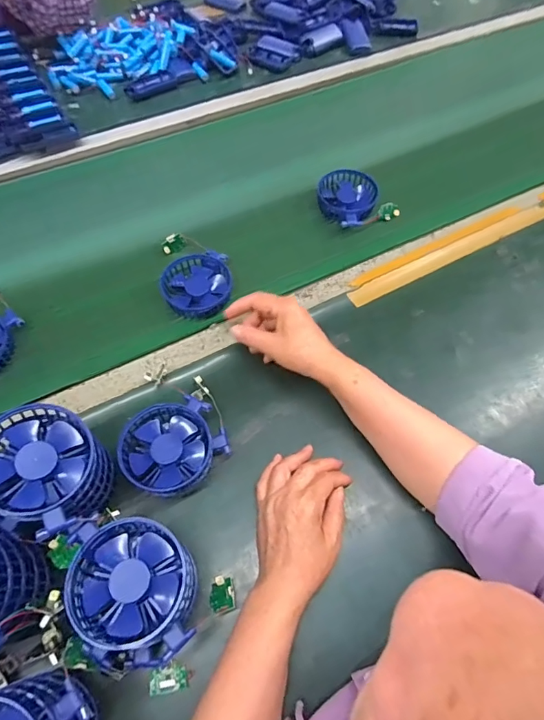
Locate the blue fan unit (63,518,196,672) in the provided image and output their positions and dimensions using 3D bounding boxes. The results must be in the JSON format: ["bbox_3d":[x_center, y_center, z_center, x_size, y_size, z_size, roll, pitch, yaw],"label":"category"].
[{"bbox_3d":[-0.113,0.203,0.392,0.092,0.095,0.107,-13,61,-8],"label":"blue fan unit"}]

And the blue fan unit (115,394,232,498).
[{"bbox_3d":[-0.104,0.091,0.476,0.106,0.049,0.091,-32,70,-15],"label":"blue fan unit"}]

